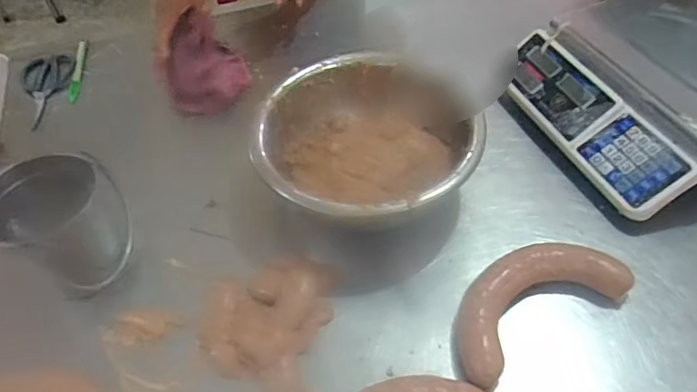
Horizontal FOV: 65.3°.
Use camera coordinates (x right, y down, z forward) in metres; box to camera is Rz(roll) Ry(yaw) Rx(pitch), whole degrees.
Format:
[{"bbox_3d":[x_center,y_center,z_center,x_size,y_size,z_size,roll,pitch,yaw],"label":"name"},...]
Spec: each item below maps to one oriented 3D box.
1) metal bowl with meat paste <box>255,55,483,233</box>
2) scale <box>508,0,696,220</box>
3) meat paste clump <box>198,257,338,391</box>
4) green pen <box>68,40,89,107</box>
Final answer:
[{"bbox_3d":[0.017,-0.058,0.712,0.253,0.092,0.276,-2,52,2],"label":"metal bowl with meat paste"},{"bbox_3d":[0.418,-0.148,0.765,0.319,0.113,0.319,-21,53,-12],"label":"scale"},{"bbox_3d":[-0.100,0.139,0.618,0.145,0.027,0.152,11,53,12],"label":"meat paste clump"},{"bbox_3d":[-0.477,-0.222,0.961,0.022,0.016,0.162,-7,52,-2],"label":"green pen"}]

